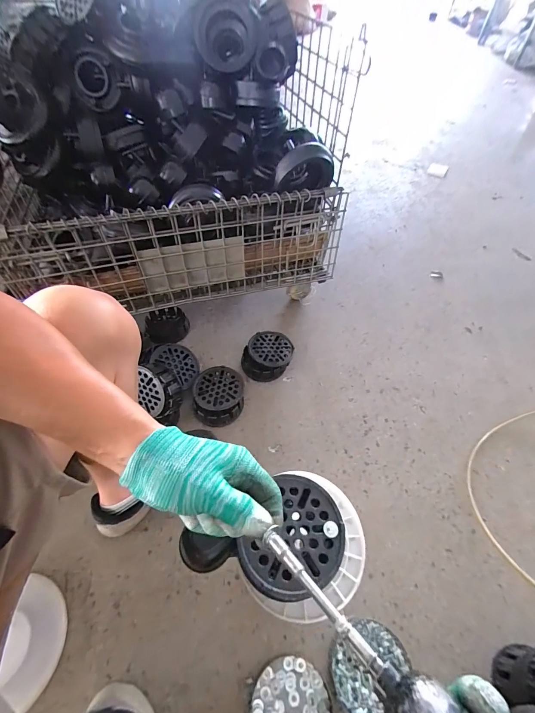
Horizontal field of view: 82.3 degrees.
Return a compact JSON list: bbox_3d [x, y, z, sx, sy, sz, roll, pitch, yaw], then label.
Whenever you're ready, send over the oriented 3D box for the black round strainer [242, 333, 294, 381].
[{"bbox_3d":[0.002,-0.002,0.913,0.141,0.062,0.157,14,54,8],"label":"black round strainer"}]

